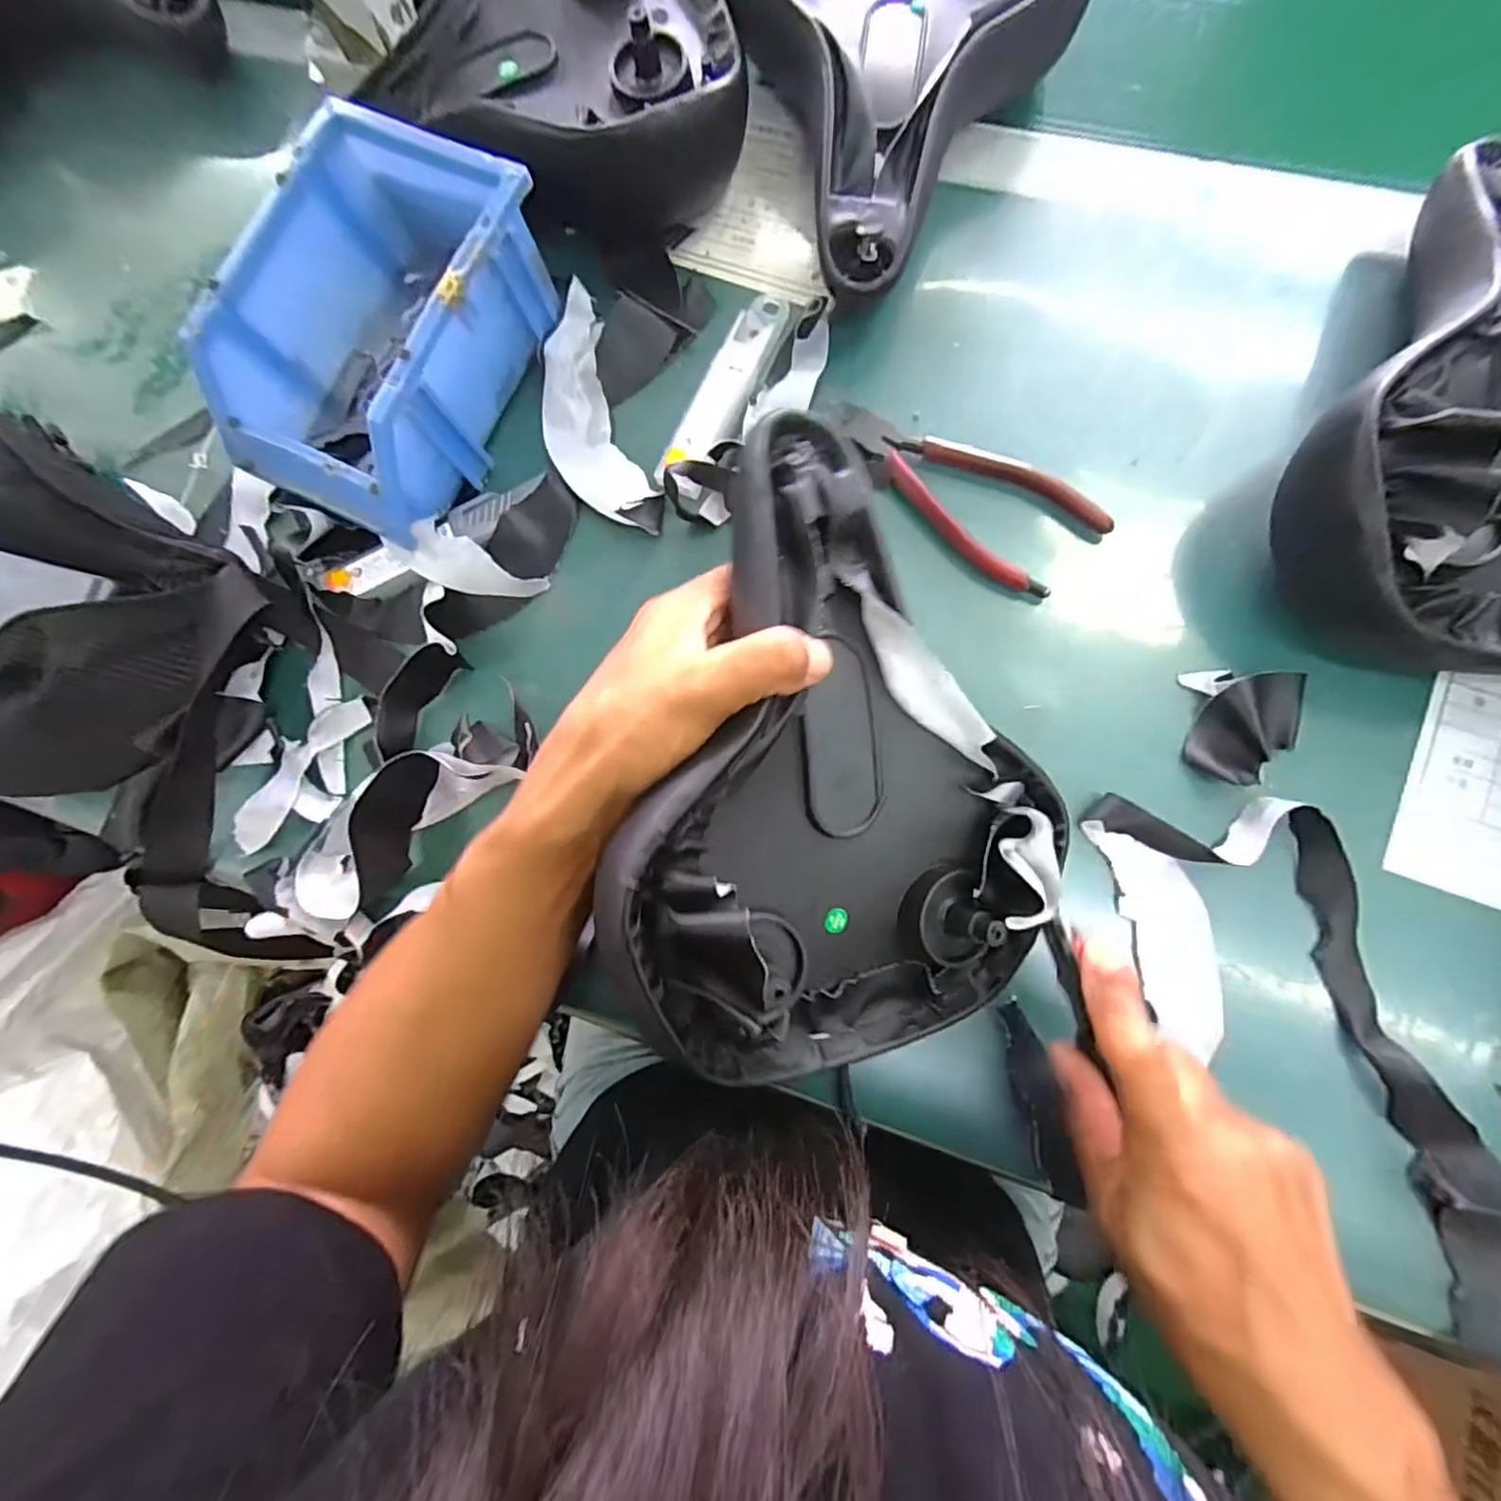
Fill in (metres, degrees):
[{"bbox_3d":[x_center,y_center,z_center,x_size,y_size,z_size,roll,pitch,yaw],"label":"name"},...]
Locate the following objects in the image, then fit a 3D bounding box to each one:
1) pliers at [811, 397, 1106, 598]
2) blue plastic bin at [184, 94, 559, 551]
[{"bbox_3d":[0.103,-0.140,0.329,0.152,0.014,0.056,37,86,9],"label":"pliers"},{"bbox_3d":[-0.192,-0.212,0.325,0.118,0.069,0.172,26,84,8],"label":"blue plastic bin"}]

